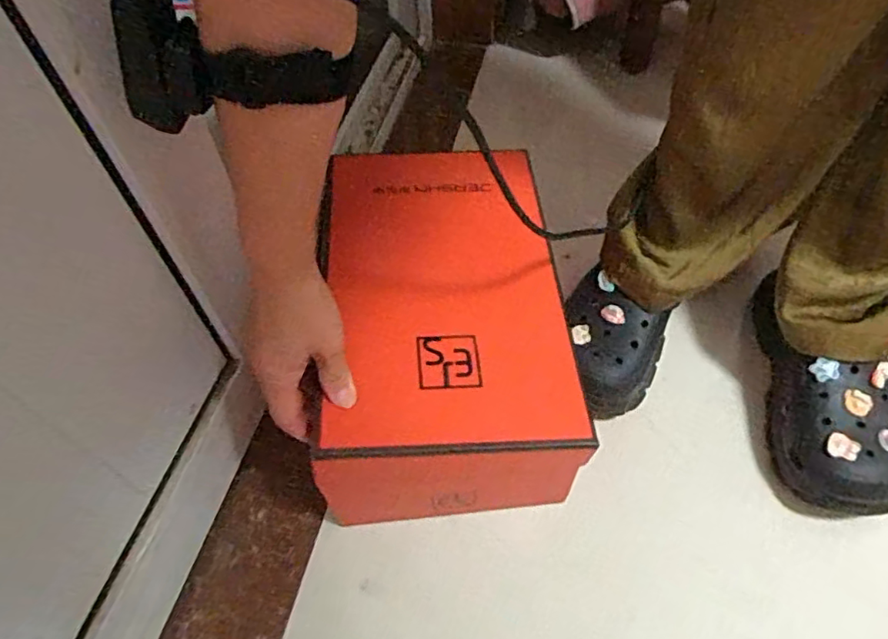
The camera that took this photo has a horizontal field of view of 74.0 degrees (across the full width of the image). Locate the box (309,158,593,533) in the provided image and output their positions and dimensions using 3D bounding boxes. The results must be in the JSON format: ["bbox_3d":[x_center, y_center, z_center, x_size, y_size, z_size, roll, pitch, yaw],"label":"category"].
[{"bbox_3d":[0.005,0.009,0.535,0.191,0.132,0.293,-4,52,-1],"label":"box"}]

